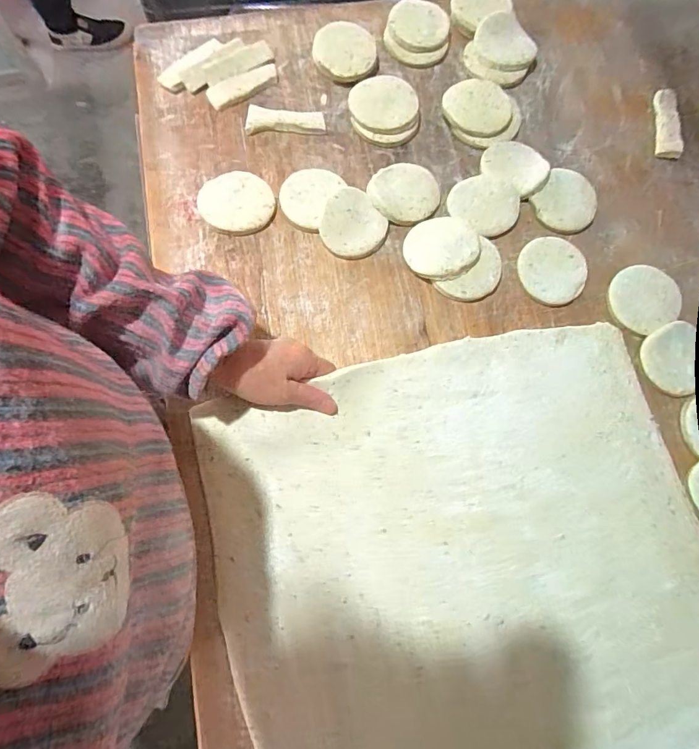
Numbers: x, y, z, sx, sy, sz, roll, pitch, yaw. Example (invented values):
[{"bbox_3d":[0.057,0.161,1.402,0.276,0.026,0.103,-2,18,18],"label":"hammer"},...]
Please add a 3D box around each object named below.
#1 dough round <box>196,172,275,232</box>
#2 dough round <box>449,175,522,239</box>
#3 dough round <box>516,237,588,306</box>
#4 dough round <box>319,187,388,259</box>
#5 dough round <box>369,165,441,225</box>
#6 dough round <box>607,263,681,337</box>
[{"bbox_3d":[-0.122,-0.188,0.487,0.075,0.013,0.070,0,74,-2],"label":"dough round"},{"bbox_3d":[0.150,-0.190,0.493,0.075,0.007,0.069,0,74,-2],"label":"dough round"},{"bbox_3d":[0.219,-0.113,0.482,0.071,0.012,0.074,0,74,-2],"label":"dough round"},{"bbox_3d":[0.005,-0.163,0.481,0.067,0.012,0.073,0,87,-4],"label":"dough round"},{"bbox_3d":[0.062,-0.203,0.496,0.079,0.007,0.072,0,74,-2],"label":"dough round"},{"bbox_3d":[0.316,-0.083,0.474,0.080,0.006,0.069,-27,77,-9],"label":"dough round"}]

